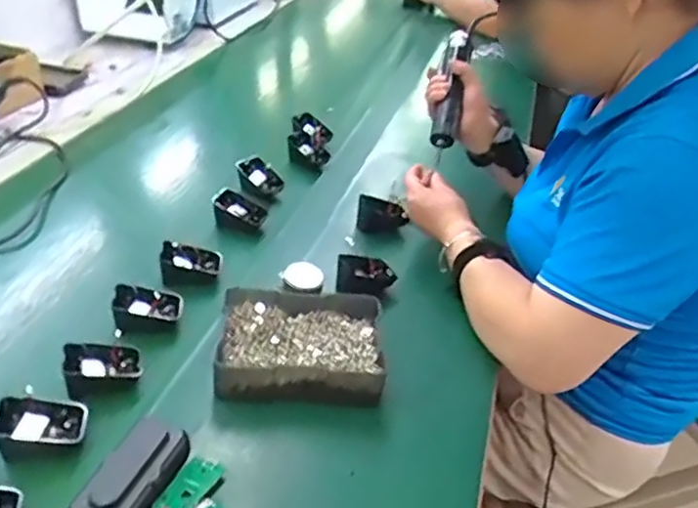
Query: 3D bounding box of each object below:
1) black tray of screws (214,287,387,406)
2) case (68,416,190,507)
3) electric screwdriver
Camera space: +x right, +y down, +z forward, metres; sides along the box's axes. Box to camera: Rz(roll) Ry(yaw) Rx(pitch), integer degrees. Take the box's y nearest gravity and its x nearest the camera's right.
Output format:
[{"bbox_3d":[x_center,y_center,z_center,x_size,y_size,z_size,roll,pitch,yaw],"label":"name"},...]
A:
[{"bbox_3d":[-0.046,0.087,0.642,0.159,0.039,0.126,-1,36,-6],"label":"black tray of screws"},{"bbox_3d":[-0.167,0.172,0.510,0.045,0.032,0.105,15,37,16],"label":"case"},{"bbox_3d":[0.146,-0.244,0.920,0.037,0.046,0.211,8,53,7],"label":"electric screwdriver"}]

